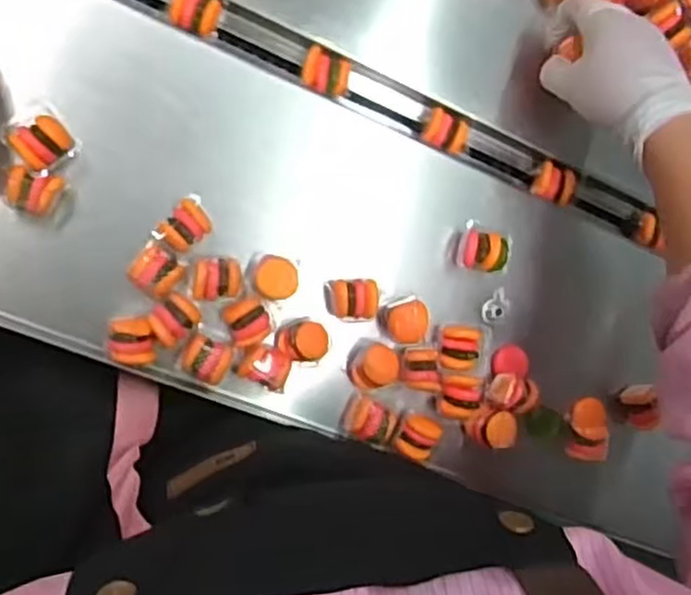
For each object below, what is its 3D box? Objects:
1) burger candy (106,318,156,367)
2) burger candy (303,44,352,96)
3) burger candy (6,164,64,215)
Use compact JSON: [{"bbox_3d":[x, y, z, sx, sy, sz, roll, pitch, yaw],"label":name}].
[{"bbox_3d":[-0.145,0.030,0.507,0.031,0.028,0.032,2,86,-9],"label":"burger candy"},{"bbox_3d":[-0.015,-0.166,0.557,0.034,0.032,0.031,10,85,-8],"label":"burger candy"},{"bbox_3d":[-0.202,-0.069,0.485,0.033,0.021,0.025,14,85,-8],"label":"burger candy"}]

